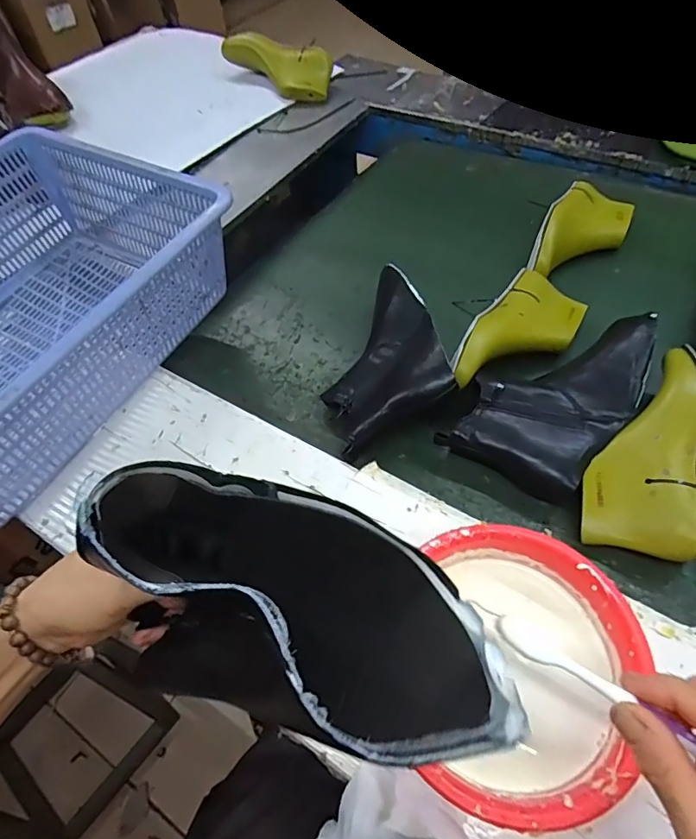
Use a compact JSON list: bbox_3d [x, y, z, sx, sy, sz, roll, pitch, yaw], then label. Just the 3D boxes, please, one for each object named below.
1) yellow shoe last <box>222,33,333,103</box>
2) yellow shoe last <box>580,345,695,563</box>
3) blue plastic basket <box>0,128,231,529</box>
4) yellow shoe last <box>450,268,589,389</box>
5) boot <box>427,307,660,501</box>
[{"bbox_3d":[-0.153,-0.761,1.048,0.245,0.066,0.100,23,59,2],"label":"yellow shoe last"},{"bbox_3d":[0.322,0.033,0.509,0.110,0.070,0.234,24,60,21],"label":"yellow shoe last"},{"bbox_3d":[-0.399,-0.121,0.591,0.369,0.159,0.475,21,59,19],"label":"blue plastic basket"},{"bbox_3d":[0.215,-0.099,0.620,0.104,0.071,0.230,30,63,24],"label":"yellow shoe last"},{"bbox_3d":[0.239,-0.024,0.562,0.145,0.076,0.254,35,65,26],"label":"boot"}]

